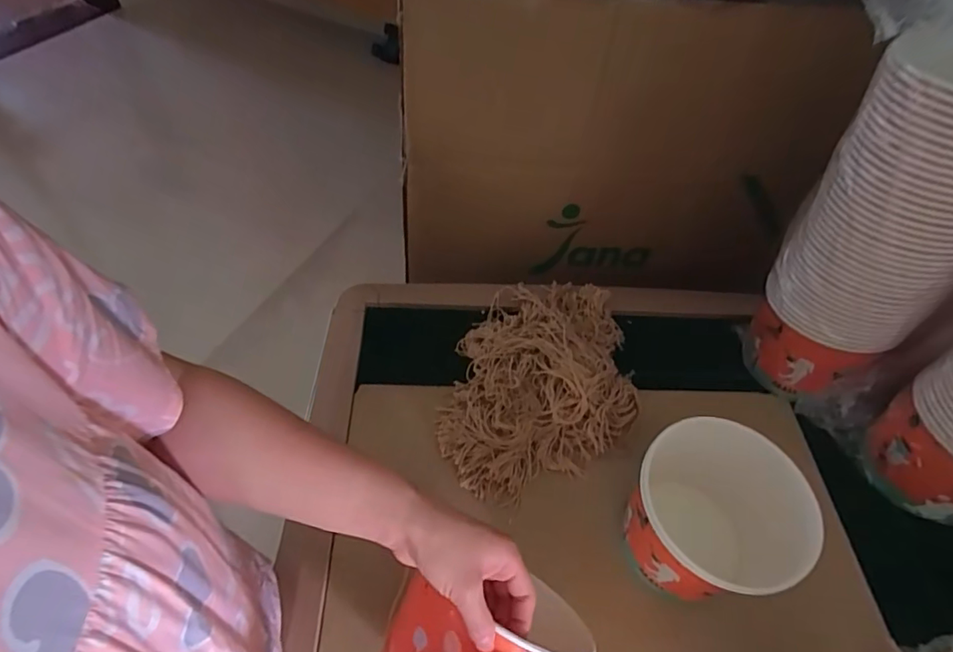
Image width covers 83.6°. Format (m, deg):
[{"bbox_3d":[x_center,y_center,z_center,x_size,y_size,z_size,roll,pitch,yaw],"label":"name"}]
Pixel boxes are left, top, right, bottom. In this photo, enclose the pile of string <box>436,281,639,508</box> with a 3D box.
[{"bbox_3d":[0.082,0.048,0.698,0.229,0.076,0.338,6,52,-1],"label":"pile of string"}]

